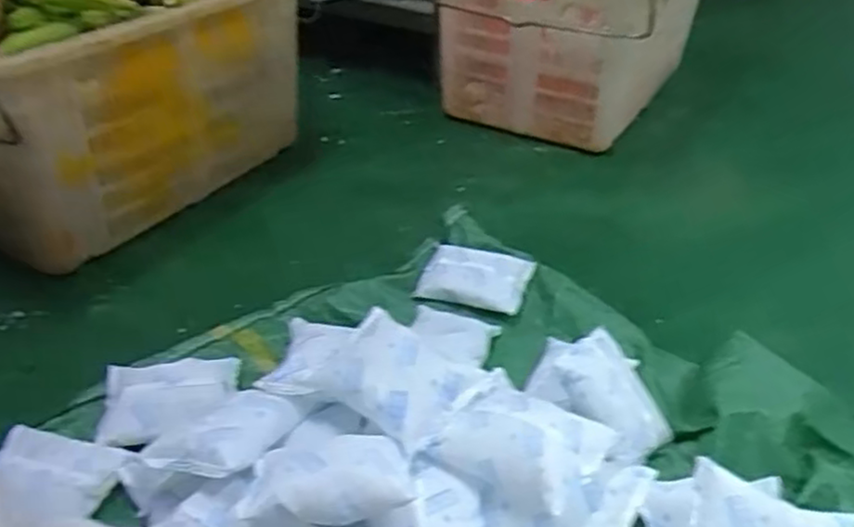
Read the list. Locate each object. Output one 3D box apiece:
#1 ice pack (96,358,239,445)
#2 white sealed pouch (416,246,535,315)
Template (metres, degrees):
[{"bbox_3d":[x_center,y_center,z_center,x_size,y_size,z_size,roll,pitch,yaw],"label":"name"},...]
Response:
[{"bbox_3d":[-0.299,0.150,0.833,0.154,0.040,0.100,-10,39,-17],"label":"ice pack"},{"bbox_3d":[0.070,0.024,1.051,0.149,0.025,0.102,14,53,6],"label":"white sealed pouch"}]

